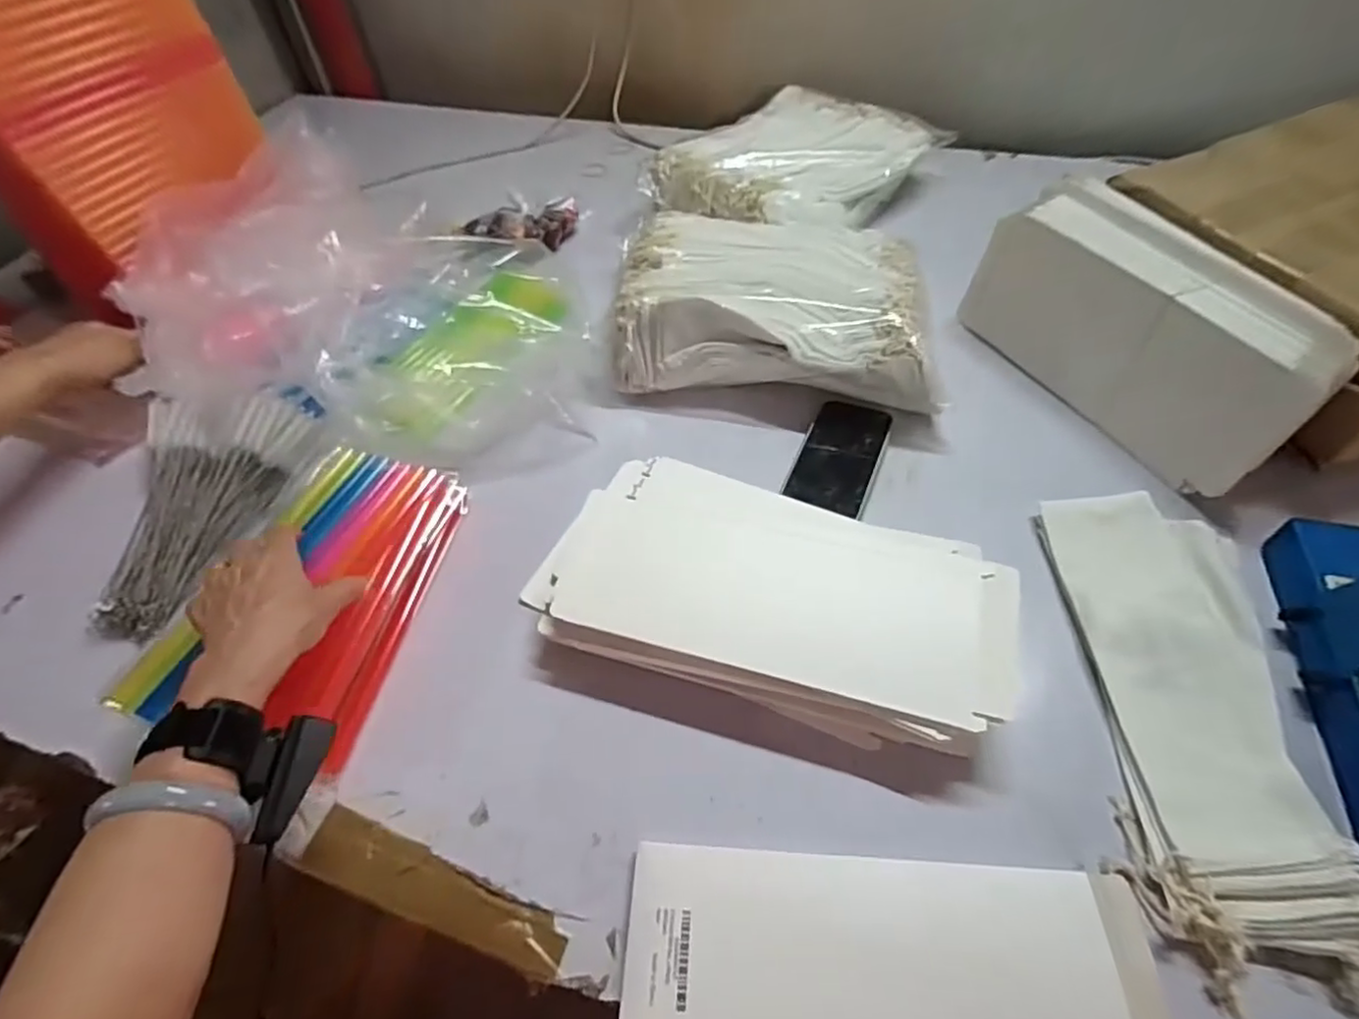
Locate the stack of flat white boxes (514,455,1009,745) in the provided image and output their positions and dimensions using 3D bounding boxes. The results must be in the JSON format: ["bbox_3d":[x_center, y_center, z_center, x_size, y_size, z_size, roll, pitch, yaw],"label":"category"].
[{"bbox_3d":[0.075,0.067,0.519,0.351,0.057,0.175,13,54,13],"label":"stack of flat white boxes"}]

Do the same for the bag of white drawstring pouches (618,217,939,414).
[{"bbox_3d":[0.115,-0.256,0.739,0.356,0.088,0.302,9,53,10],"label":"bag of white drawstring pouches"}]

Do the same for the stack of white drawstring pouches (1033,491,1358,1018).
[{"bbox_3d":[0.368,0.136,0.458,0.140,0.043,0.345,5,52,7],"label":"stack of white drawstring pouches"}]

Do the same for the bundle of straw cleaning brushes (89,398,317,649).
[{"bbox_3d":[-0.481,-0.003,0.618,0.198,0.055,0.265,4,62,3],"label":"bundle of straw cleaning brushes"}]

